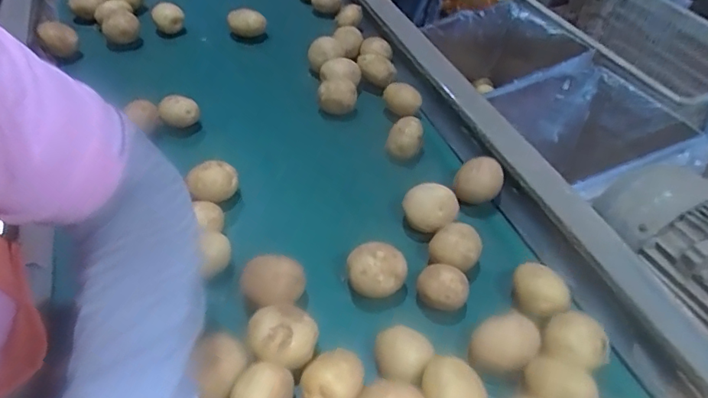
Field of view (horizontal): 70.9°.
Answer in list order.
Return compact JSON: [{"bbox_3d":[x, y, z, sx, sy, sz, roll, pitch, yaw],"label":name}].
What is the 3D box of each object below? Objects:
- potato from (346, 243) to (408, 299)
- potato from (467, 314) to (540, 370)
[{"bbox_3d":[0.020,0.076,0.477,0.054,0.060,0.046,9,48,2],"label":"potato"},{"bbox_3d":[0.129,0.131,0.438,0.048,0.047,0.049,3,48,-3],"label":"potato"}]

